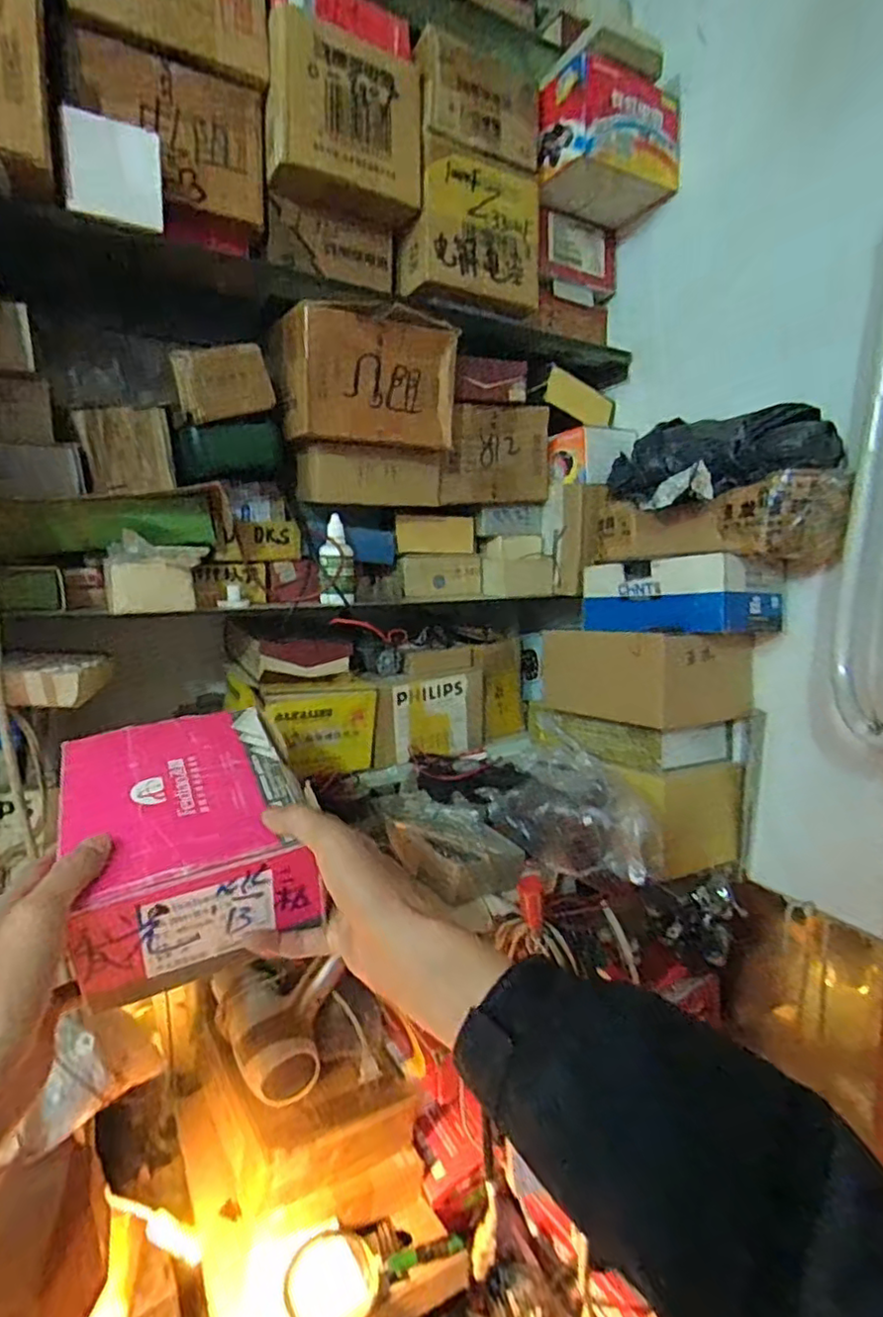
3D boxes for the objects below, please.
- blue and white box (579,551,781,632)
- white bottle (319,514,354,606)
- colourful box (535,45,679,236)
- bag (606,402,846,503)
[{"bbox_3d":[0.252,-0.068,0.683,0.100,0.075,0.200,-5,10,-29],"label":"blue and white box"},{"bbox_3d":[-0.109,-0.100,0.656,0.037,0.085,0.034,-1,9,-10],"label":"white bottle"},{"bbox_3d":[0.184,-0.573,0.701,0.159,0.109,0.081,-5,10,-31],"label":"colourful box"},{"bbox_3d":[0.270,-0.207,0.643,0.094,0.077,0.226,-5,10,-29],"label":"bag"}]

